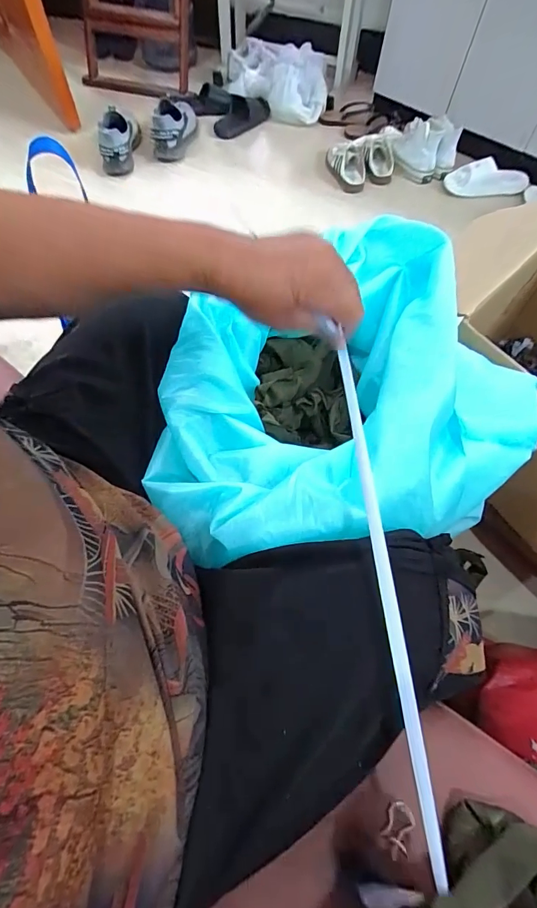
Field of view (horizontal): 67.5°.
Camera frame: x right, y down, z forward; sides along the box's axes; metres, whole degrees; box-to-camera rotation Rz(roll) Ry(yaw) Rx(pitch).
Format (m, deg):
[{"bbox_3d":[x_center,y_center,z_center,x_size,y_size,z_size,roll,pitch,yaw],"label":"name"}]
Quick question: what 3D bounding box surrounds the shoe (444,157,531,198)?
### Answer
[{"bbox_3d":[0.711,-0.902,1.325,0.277,0.079,0.075,-1,63,-2],"label":"shoe"}]

